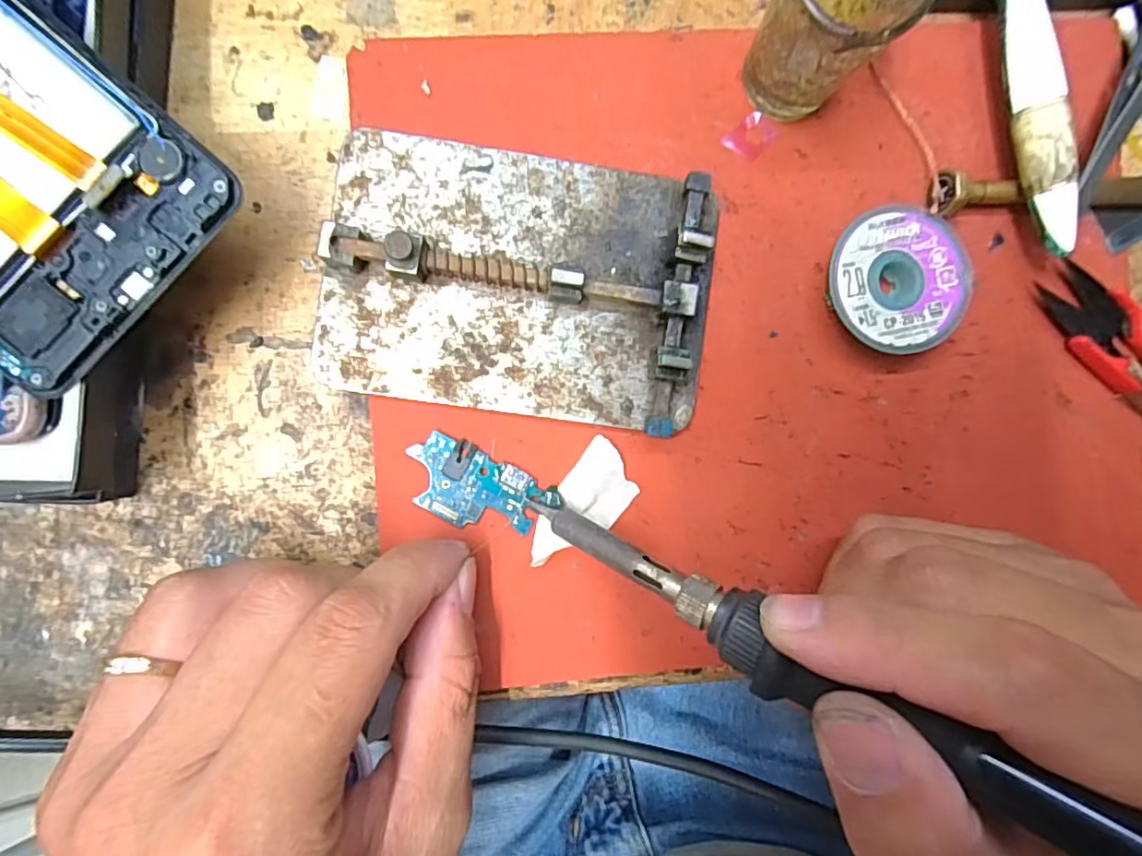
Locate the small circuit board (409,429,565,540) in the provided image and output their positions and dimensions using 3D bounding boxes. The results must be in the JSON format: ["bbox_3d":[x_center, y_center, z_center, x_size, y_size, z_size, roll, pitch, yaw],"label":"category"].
[{"bbox_3d":[-0.029,0.020,0.183,0.045,0.004,0.023,27,89,-4],"label":"small circuit board"}]

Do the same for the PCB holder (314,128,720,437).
[{"bbox_3d":[-0.014,-0.044,0.178,0.116,0.019,0.079,8,91,-4],"label":"PCB holder"}]

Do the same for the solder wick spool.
[{"bbox_3d":[0.101,-0.046,0.188,0.044,0.013,0.044,0,91,-4],"label":"solder wick spool"}]

